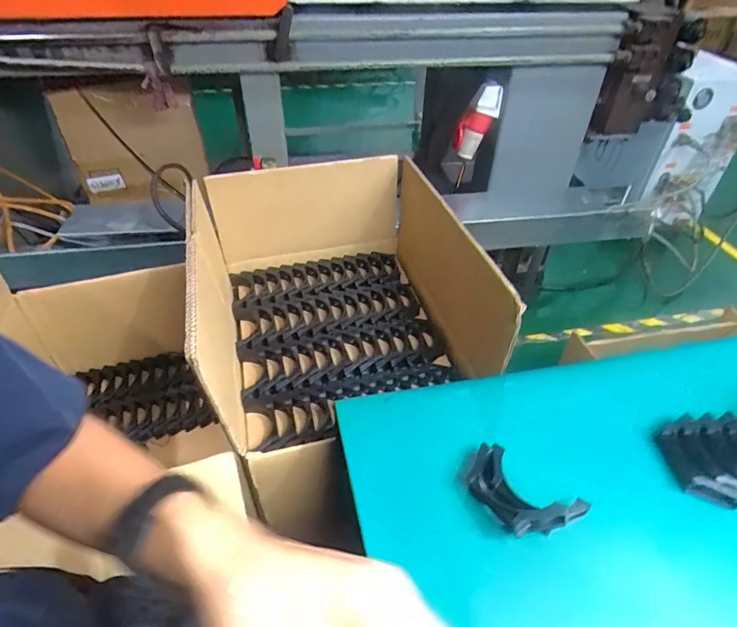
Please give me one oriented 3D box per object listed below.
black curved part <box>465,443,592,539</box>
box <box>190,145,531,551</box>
[{"bbox_3d":[0.129,0.157,0.405,0.053,0.030,0.094,-29,51,-29],"label":"black curved part"},{"bbox_3d":[-0.076,-0.026,0.674,0.359,0.212,0.463,-8,44,-10],"label":"box"}]

